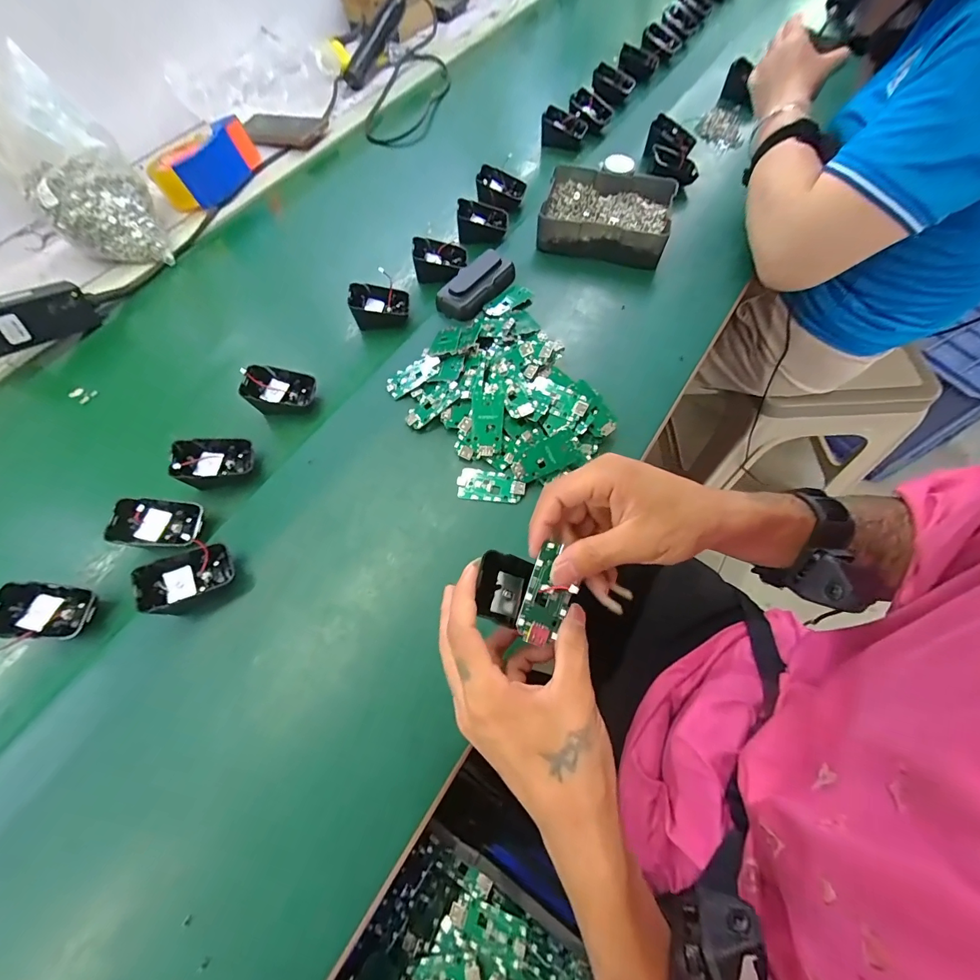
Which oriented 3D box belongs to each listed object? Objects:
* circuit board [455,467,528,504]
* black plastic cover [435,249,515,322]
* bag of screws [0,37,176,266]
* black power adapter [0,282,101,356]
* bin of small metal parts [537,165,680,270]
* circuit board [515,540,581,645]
[{"bbox_3d":[0.001,-0.004,0.405,0.064,0.008,0.031,5,66,9],"label":"circuit board"},{"bbox_3d":[-0.015,-0.250,0.514,0.049,0.031,0.102,33,73,19],"label":"black plastic cover"},{"bbox_3d":[-0.523,-0.387,0.546,0.122,0.186,0.134,-39,67,-12],"label":"bag of screws"},{"bbox_3d":[-0.542,-0.206,0.499,0.032,0.051,0.115,31,48,11],"label":"black power adapter"},{"bbox_3d":[0.151,-0.359,0.545,0.160,0.045,0.129,10,67,11],"label":"bin of small metal parts"},{"bbox_3d":[0.038,0.066,0.266,0.033,0.008,0.059,30,70,-19],"label":"circuit board"}]

